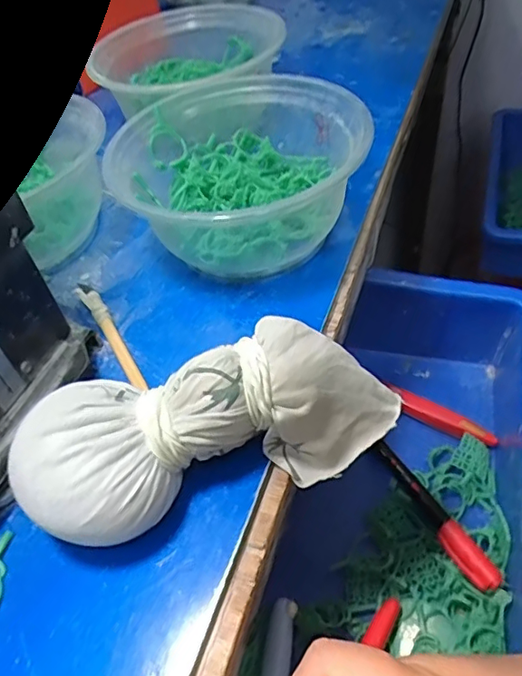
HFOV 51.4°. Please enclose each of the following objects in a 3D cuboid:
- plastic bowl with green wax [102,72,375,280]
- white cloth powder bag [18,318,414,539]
[{"bbox_3d":[-0.011,-0.086,0.300,0.130,0.062,0.125,-4,48,5],"label":"plastic bowl with green wax"},{"bbox_3d":[-0.016,0.032,0.209,0.146,0.049,0.051,-22,49,-11],"label":"white cloth powder bag"}]

